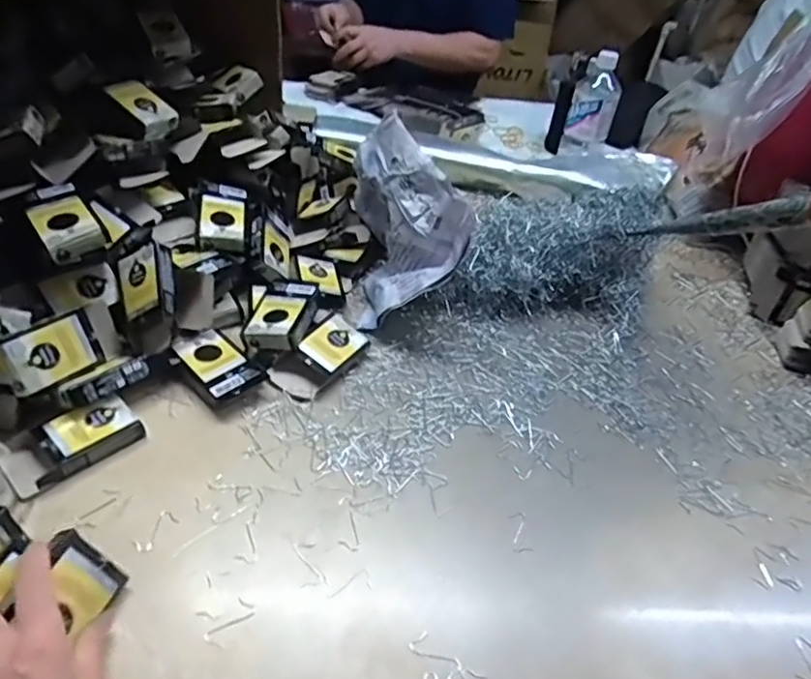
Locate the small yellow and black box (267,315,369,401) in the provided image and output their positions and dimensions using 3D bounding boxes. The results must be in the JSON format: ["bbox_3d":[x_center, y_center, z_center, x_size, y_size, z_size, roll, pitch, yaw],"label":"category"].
[{"bbox_3d":[-0.085,0.017,0.578,0.049,0.031,0.102,31,46,25],"label":"small yellow and black box"}]

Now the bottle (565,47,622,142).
[{"bbox_3d":[0.317,-0.394,0.967,0.074,0.155,0.065,16,42,10],"label":"bottle"}]

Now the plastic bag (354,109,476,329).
[{"bbox_3d":[0.004,-0.143,0.650,0.115,0.135,0.221,0,41,-8],"label":"plastic bag"}]

